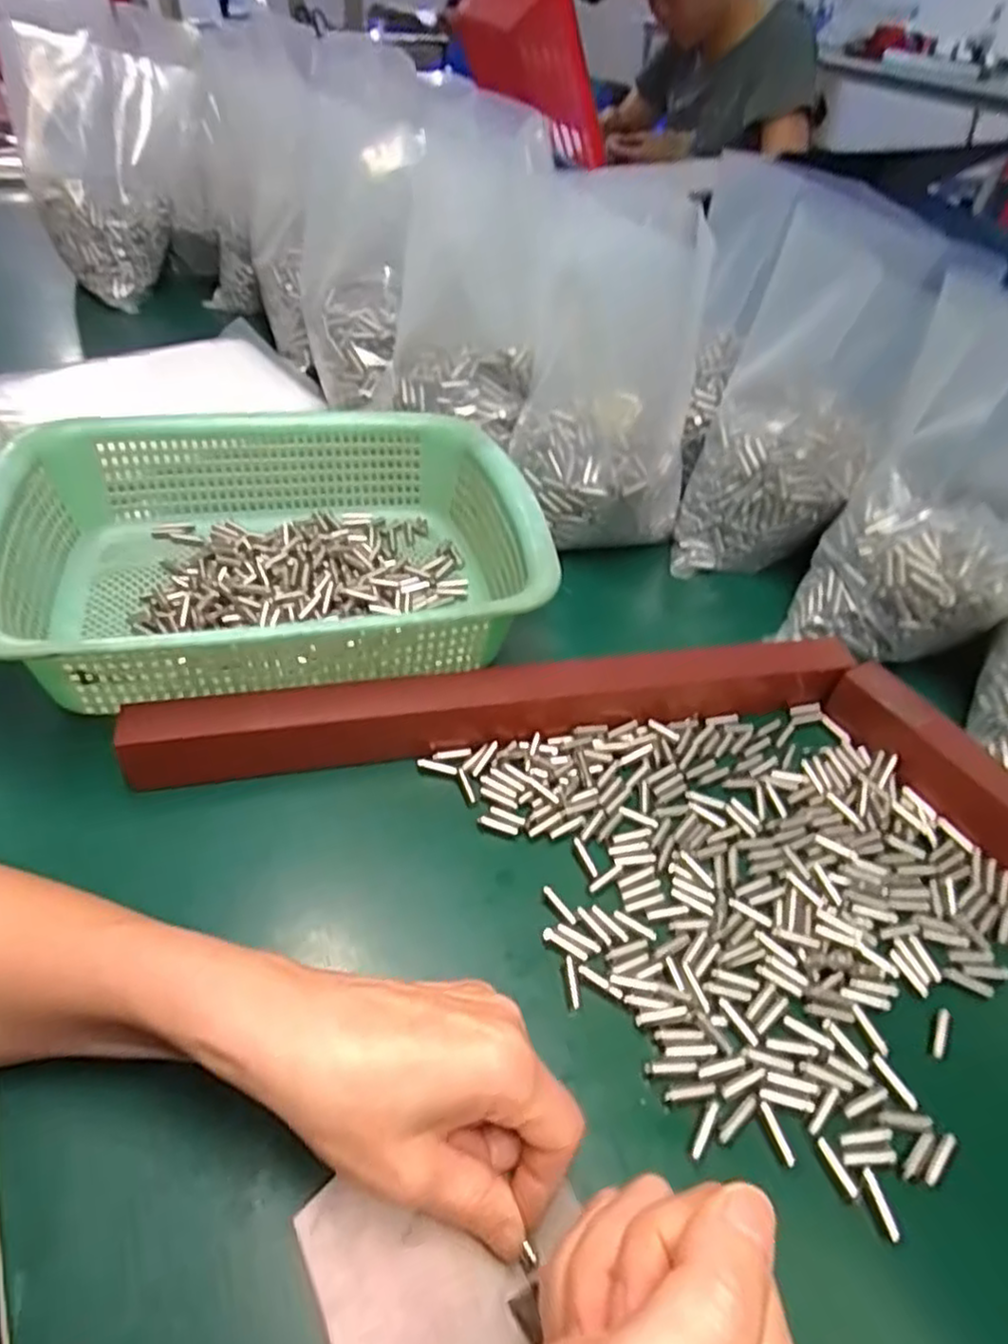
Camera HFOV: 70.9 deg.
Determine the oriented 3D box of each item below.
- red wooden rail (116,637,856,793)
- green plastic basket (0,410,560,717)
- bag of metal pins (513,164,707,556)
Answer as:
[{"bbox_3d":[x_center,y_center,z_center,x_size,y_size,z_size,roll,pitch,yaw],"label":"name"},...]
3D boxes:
[{"bbox_3d":[0.007,0.016,0.385,0.383,0.042,0.028,-6,48,-11],"label":"red wooden rail"},{"bbox_3d":[-0.133,-0.076,0.423,0.288,0.088,0.219,-11,49,-15],"label":"green plastic basket"},{"bbox_3d":[0.075,-0.203,0.487,0.124,0.194,0.138,8,47,3],"label":"bag of metal pins"}]

